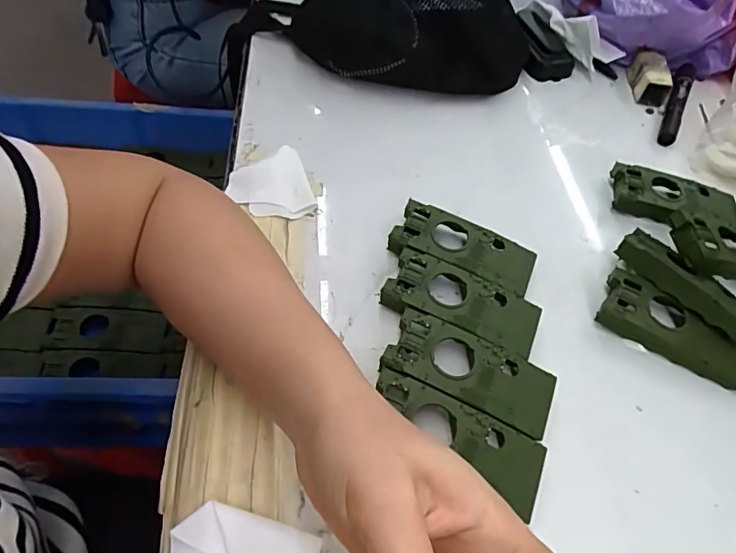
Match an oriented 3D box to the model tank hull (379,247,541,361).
[{"bbox_3d":[0.065,0.019,0.339,0.103,0.018,0.047,22,56,10],"label":"model tank hull"}]

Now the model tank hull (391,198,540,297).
[{"bbox_3d":[0.071,-0.020,0.367,0.103,0.018,0.046,21,55,10],"label":"model tank hull"}]

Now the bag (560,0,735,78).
[{"bbox_3d":[0.294,-0.285,0.520,0.216,0.085,0.090,21,55,10],"label":"bag"}]

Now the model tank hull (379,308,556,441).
[{"bbox_3d":[0.064,0.060,0.308,0.103,0.016,0.046,23,56,11],"label":"model tank hull"}]

